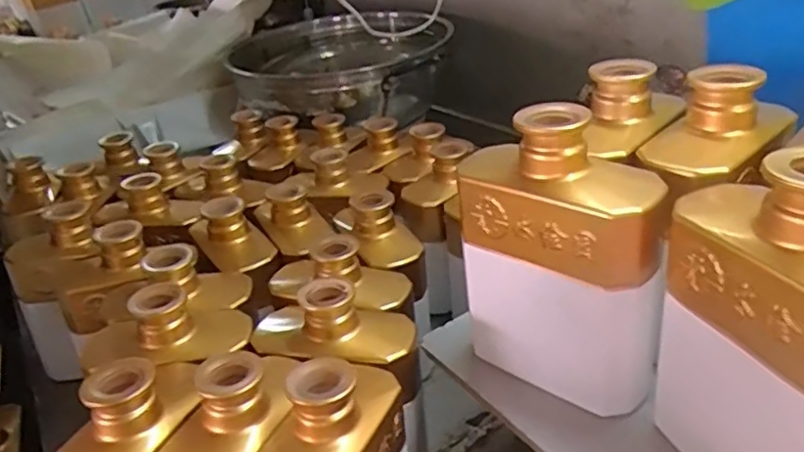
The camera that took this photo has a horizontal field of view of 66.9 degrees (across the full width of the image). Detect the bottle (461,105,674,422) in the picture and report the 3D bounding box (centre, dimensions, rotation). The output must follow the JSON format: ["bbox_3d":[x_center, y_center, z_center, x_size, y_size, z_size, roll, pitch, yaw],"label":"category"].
[{"bbox_3d":[0.089,0.020,0.336,0.111,0.155,0.043,22,43,41],"label":"bottle"}]

